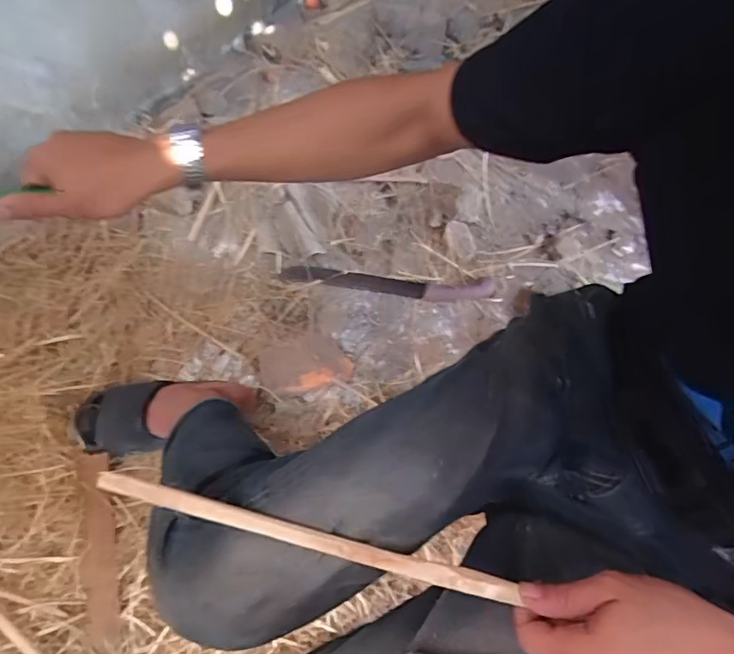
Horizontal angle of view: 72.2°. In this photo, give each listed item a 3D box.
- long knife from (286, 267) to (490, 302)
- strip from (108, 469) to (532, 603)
[{"bbox_3d":[0.037,-0.084,0.958,0.403,0.016,0.052,5,66,4],"label":"long knife"},{"bbox_3d":[-0.041,0.152,0.362,0.303,0.009,0.014,16,67,-1],"label":"strip"}]

